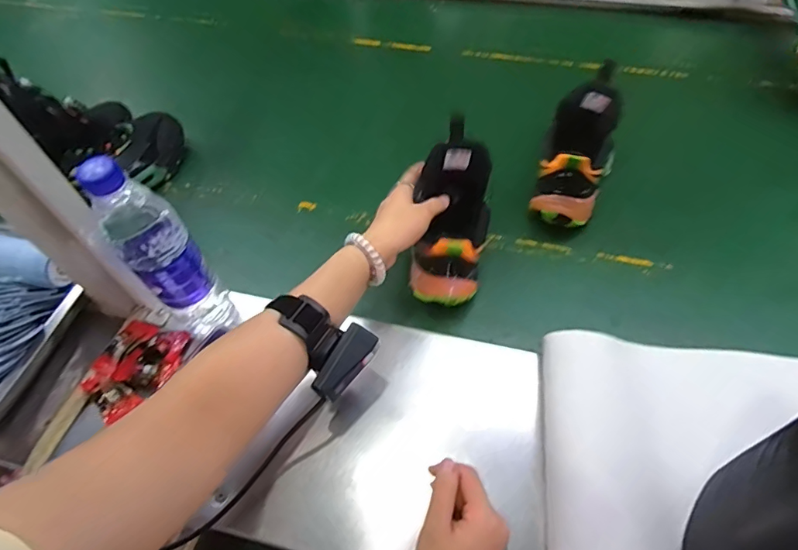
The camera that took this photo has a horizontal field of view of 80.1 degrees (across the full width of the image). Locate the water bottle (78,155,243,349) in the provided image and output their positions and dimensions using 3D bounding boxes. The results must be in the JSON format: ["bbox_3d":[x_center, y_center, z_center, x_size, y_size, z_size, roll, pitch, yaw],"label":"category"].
[{"bbox_3d":[-0.233,-0.021,0.466,0.062,0.232,0.065,-37,61,-20],"label":"water bottle"}]

